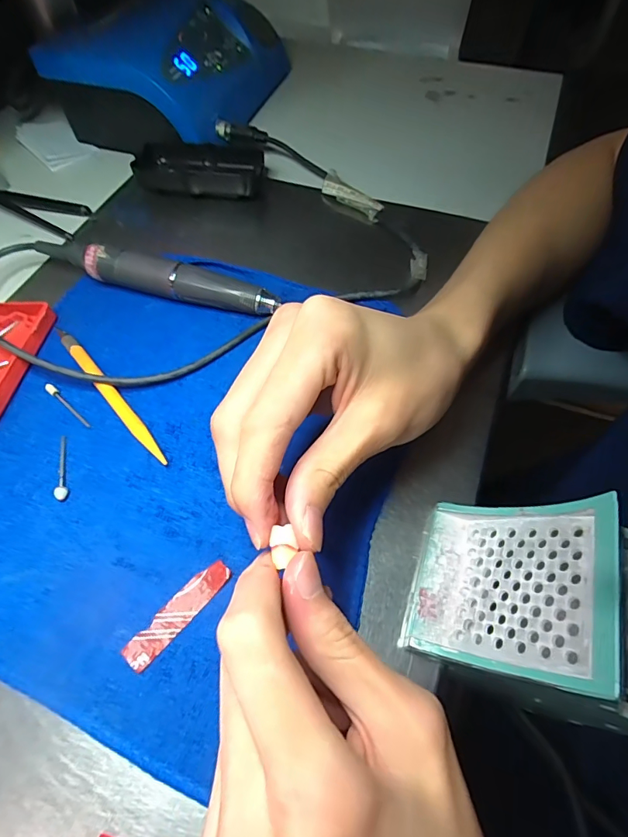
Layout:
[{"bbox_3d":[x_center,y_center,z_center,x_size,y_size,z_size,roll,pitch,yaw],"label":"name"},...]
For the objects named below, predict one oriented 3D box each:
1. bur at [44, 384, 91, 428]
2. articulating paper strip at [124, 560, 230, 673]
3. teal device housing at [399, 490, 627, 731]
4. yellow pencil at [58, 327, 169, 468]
[{"bbox_3d":[-0.156,-0.009,0.277,0.047,0.004,0.005,37,66,21],"label":"bur"},{"bbox_3d":[-0.066,0.094,0.215,0.015,0.004,0.058,37,66,20],"label":"articulating paper strip"},{"bbox_3d":[0.092,0.074,0.191,0.085,0.066,0.077,16,61,10],"label":"teal device housing"},{"bbox_3d":[-0.131,-0.017,0.280,0.009,0.006,0.134,-38,65,-19],"label":"yellow pencil"}]

